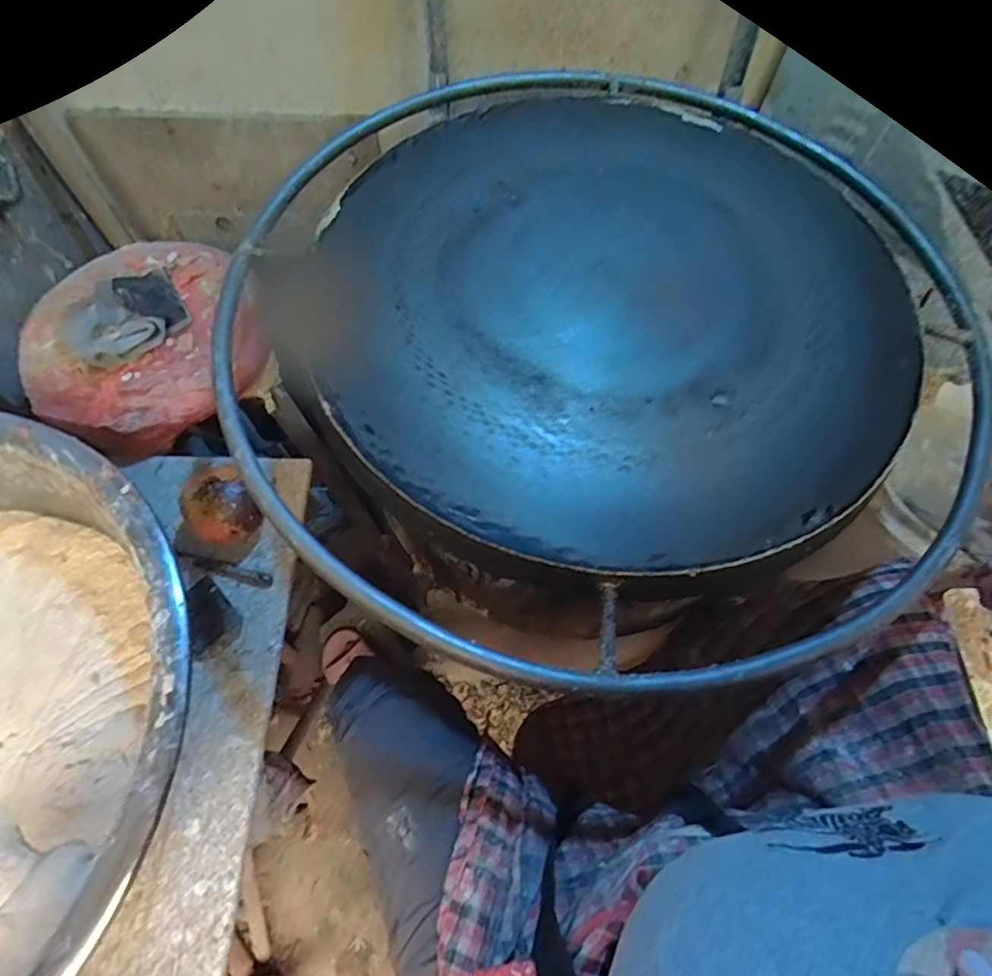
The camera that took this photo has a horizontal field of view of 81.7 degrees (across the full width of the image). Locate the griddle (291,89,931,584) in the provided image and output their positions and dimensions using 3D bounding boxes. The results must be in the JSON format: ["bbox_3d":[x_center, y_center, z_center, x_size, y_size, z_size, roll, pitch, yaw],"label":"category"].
[{"bbox_3d":[0.123,-0.199,0.646,0.584,0.125,0.621,0,65,-1],"label":"griddle"}]

